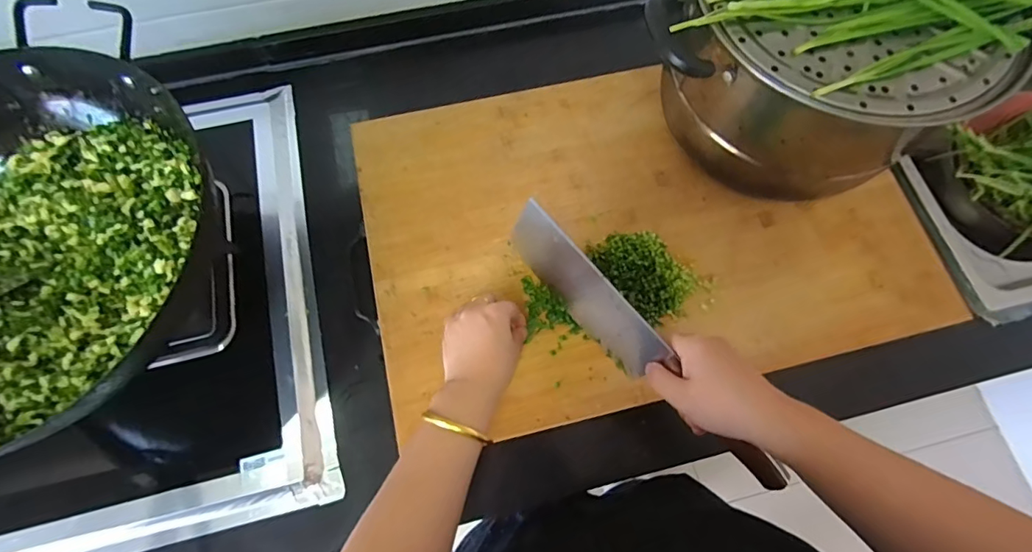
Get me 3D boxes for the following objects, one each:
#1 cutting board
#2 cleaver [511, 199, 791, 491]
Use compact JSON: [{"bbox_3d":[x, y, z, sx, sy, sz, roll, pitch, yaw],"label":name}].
[{"bbox_3d":[0.138,-0.067,0.527,0.587,0.033,0.379,-13,74,-3],"label":"cutting board"},{"bbox_3d":[0.102,0.059,0.414,0.024,0.085,0.294,-41,78,-10],"label":"cleaver"}]

